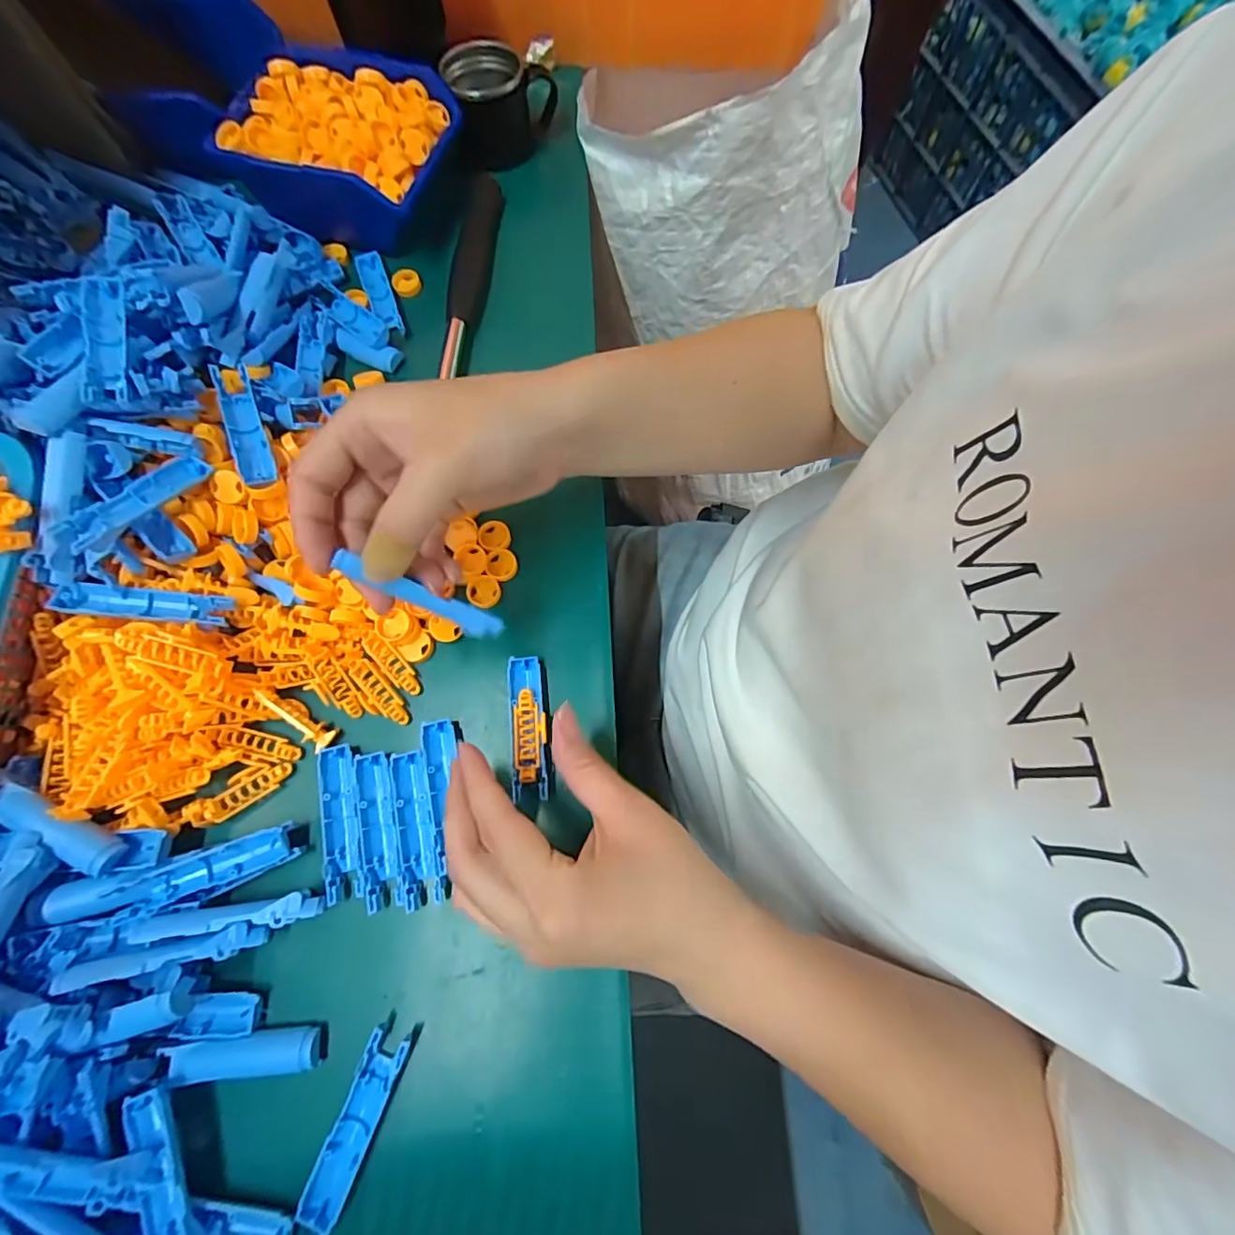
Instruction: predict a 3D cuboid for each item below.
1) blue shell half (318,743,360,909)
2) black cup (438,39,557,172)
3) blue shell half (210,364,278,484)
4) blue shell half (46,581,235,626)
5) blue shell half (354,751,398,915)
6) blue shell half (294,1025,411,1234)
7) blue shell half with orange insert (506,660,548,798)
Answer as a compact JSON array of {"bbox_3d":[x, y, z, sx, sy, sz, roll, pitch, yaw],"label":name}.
[{"bbox_3d":[-0.148,0.107,0.288,0.021,0.007,0.077,-10,73,-1],"label":"blue shell half"},{"bbox_3d":[-0.085,-0.387,0.416,0.077,0.053,0.075,-1,73,2],"label":"black cup"},{"bbox_3d":[-0.216,-0.112,0.313,0.018,0.014,0.076,-20,74,-4],"label":"blue shell half"},{"bbox_3d":[-0.251,-0.007,0.290,0.077,0.008,0.018,6,72,-17],"label":"blue shell half"},{"bbox_3d":[-0.128,0.111,0.287,0.020,0.007,0.077,-9,73,-1],"label":"blue shell half"},{"bbox_3d":[-0.121,0.233,0.252,0.020,0.012,0.076,20,75,8],"label":"blue shell half"},{"bbox_3d":[-0.049,0.059,0.299,0.019,0.009,0.076,-6,73,0],"label":"blue shell half with orange insert"}]

